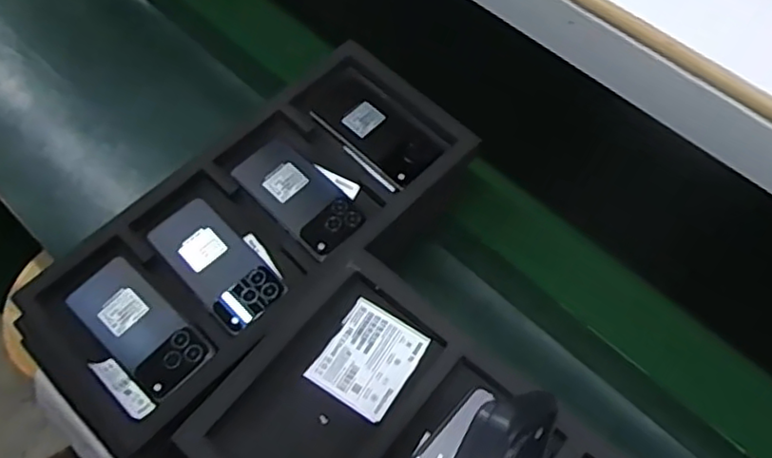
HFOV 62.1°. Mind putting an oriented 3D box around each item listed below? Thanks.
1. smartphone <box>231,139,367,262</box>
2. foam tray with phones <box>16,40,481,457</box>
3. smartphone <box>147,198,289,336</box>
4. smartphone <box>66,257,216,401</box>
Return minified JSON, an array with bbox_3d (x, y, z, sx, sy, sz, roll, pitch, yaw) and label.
[{"bbox_3d":[-0.098,-0.037,0.715,0.158,0.010,0.078,41,70,19],"label":"smartphone"},{"bbox_3d":[-0.134,-0.004,0.701,0.225,0.033,0.499,40,70,19],"label":"foam tray with phones"},{"bbox_3d":[-0.179,0.036,0.680,0.076,0.008,0.159,-41,70,-19],"label":"smartphone"},{"bbox_3d":[-0.250,0.099,0.649,0.162,0.011,0.073,38,69,18],"label":"smartphone"}]

